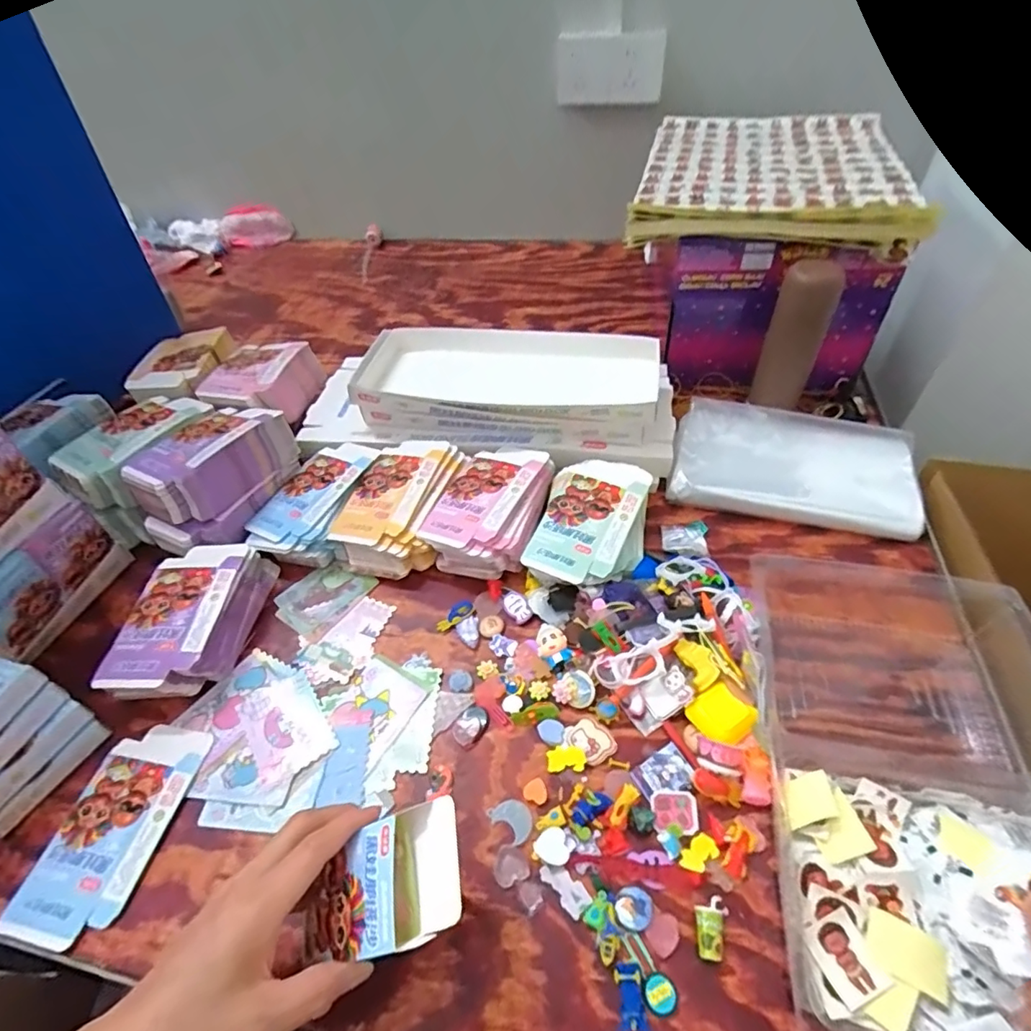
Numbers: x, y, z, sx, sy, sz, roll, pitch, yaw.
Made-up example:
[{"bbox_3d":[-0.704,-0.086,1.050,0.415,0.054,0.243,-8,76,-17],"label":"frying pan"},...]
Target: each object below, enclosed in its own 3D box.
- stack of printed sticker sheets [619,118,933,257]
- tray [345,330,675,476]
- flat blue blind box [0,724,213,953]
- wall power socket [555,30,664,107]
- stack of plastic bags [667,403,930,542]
[{"bbox_3d":[0.326,-0.451,0.694,0.299,0.032,0.407,10,50,13],"label":"stack of printed sticker sheets"},{"bbox_3d":[0.002,-0.151,0.634,0.368,0.076,0.176,9,50,12],"label":"tray"},{"bbox_3d":[-0.311,0.237,0.412,0.083,0.006,0.148,7,49,11],"label":"flat blue blind box"},{"bbox_3d":[0.159,-0.745,0.897,0.178,0.103,0.033,-11,48,-6],"label":"wall power socket"},{"bbox_3d":[0.311,-0.061,0.605,0.253,0.044,0.155,10,50,13],"label":"stack of plastic bags"}]

